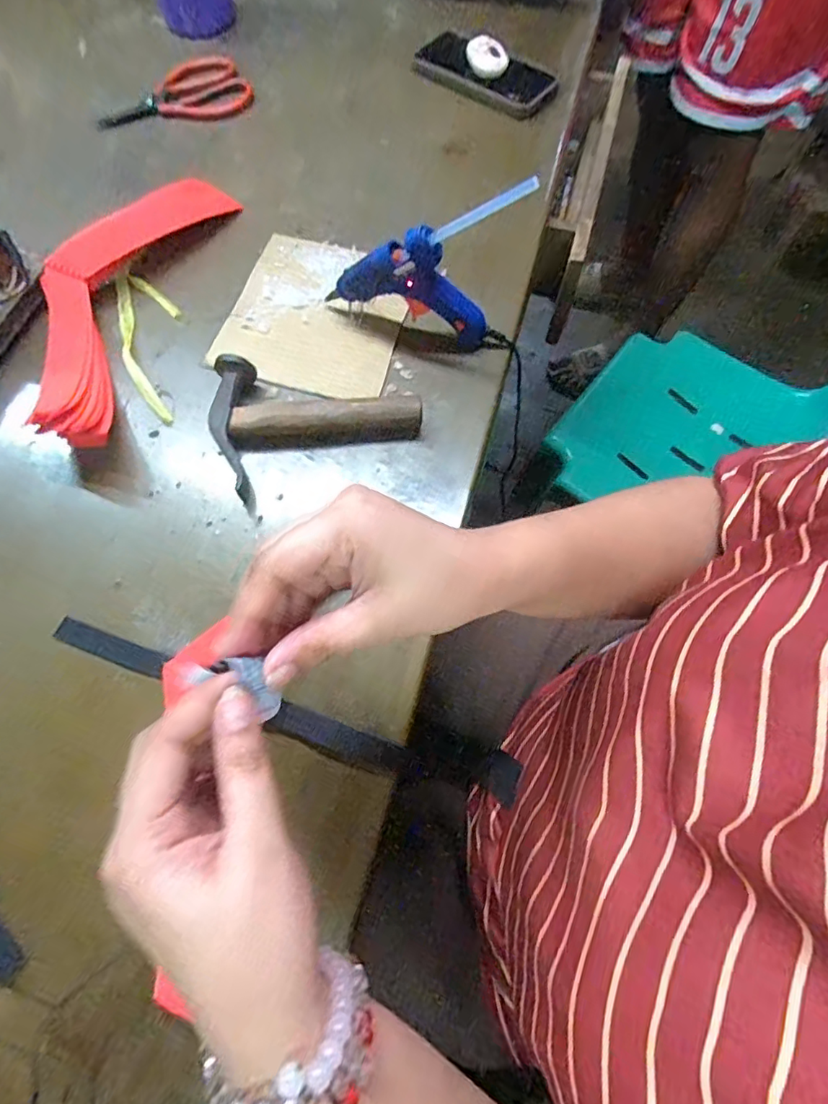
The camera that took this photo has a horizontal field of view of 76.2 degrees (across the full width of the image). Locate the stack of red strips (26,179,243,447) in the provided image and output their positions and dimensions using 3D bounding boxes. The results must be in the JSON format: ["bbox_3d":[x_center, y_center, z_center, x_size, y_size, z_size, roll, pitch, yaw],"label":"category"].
[{"bbox_3d":[-0.267,-0.230,0.472,0.116,0.032,0.307,13,68,2],"label":"stack of red strips"}]

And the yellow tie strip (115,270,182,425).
[{"bbox_3d":[-0.238,-0.186,0.471,0.051,0.014,0.164,-10,69,-7],"label":"yellow tie strip"}]

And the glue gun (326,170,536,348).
[{"bbox_3d":[0.006,-0.236,0.427,0.141,0.151,0.025,17,69,4],"label":"glue gun"}]

